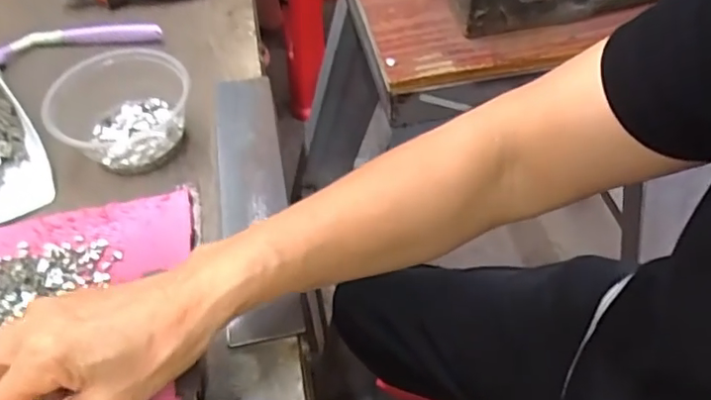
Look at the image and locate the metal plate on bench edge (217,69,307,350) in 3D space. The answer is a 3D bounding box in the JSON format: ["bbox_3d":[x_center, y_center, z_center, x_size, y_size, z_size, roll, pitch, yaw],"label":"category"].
[{"bbox_3d":[-0.079,-0.008,0.433,0.050,0.014,0.244,-10,52,-4],"label":"metal plate on bench edge"}]

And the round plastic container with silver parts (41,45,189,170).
[{"bbox_3d":[-0.186,-0.076,0.457,0.096,0.052,0.092,-2,52,2],"label":"round plastic container with silver parts"}]

